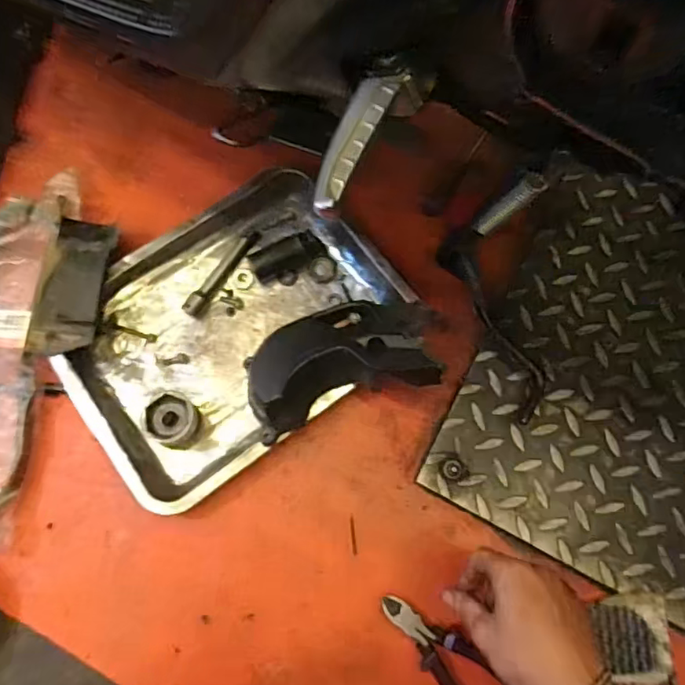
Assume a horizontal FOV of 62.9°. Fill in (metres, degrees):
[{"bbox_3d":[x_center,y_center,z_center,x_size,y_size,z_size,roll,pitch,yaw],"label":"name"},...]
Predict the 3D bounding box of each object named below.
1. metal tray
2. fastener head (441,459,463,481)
[{"bbox_3d":[-0.121,-0.017,0.603,0.338,0.043,0.256,-35,78,-9],"label":"metal tray"},{"bbox_3d":[0.115,0.132,0.585,0.020,0.004,0.021,0,75,0],"label":"fastener head"}]

